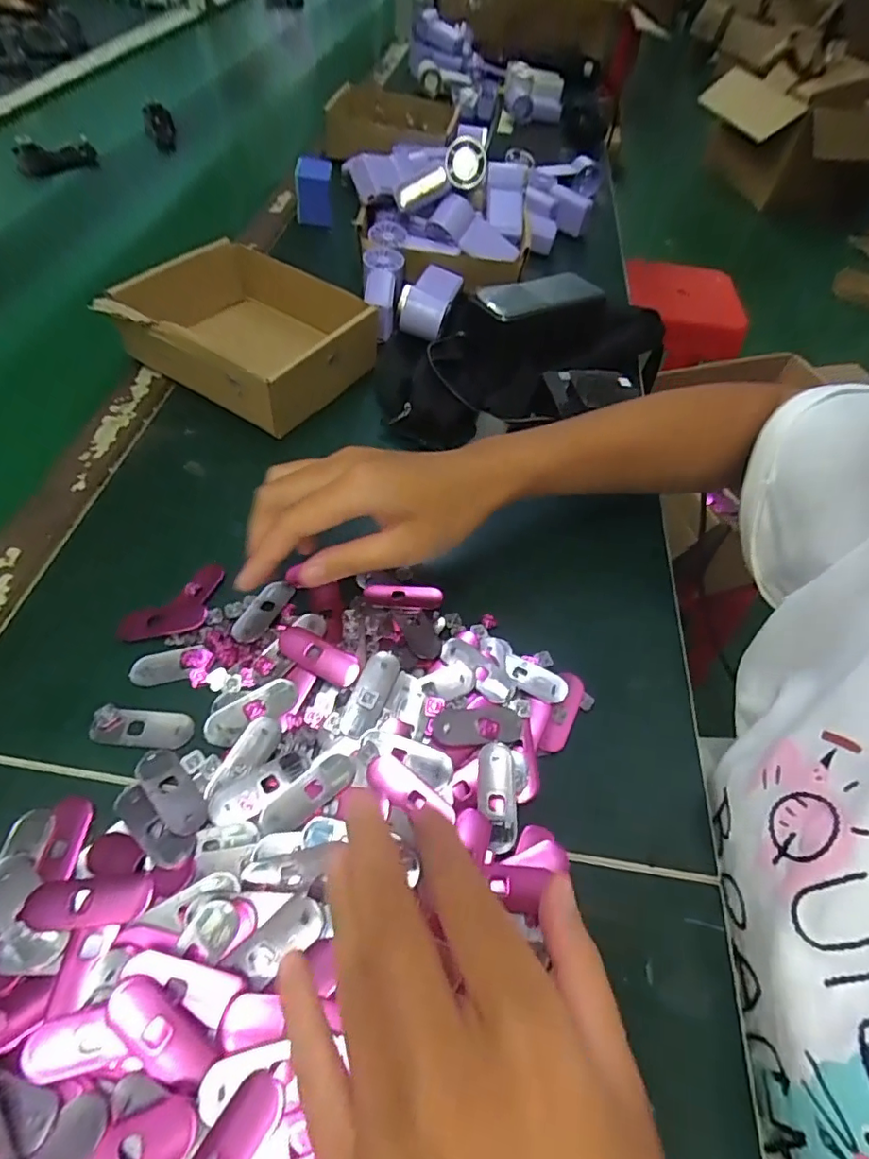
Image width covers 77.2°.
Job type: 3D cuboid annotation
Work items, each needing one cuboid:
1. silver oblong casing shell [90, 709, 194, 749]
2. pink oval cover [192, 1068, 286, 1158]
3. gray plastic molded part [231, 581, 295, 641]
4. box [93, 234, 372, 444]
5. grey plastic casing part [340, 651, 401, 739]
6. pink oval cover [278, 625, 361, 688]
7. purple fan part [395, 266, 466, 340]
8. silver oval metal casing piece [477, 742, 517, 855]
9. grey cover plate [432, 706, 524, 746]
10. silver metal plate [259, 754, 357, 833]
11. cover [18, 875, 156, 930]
[{"bbox_3d":[-0.151,0.076,0.281,0.049,0.004,0.019,5,55,-1],"label":"silver oblong casing shell"},{"bbox_3d":[-0.072,0.198,0.185,0.018,0.010,0.051,32,58,17],"label":"pink oval cover"},{"bbox_3d":[-0.103,0.018,0.325,0.019,0.004,0.047,20,46,10],"label":"gray plastic molded part"},{"bbox_3d":[-0.152,-0.208,0.449,0.179,0.055,0.149,24,56,11],"label":"box"},{"bbox_3d":[-0.034,0.062,0.294,0.018,0.005,0.049,20,56,10],"label":"grey plastic casing part"},{"bbox_3d":[-0.065,0.042,0.306,0.050,0.006,0.019,23,56,12],"label":"pink oval cover"},{"bbox_3d":[-0.002,-0.264,0.504,0.045,0.034,0.083,15,54,5],"label":"purple fan part"},{"bbox_3d":[0.031,0.107,0.269,0.019,0.005,0.049,2,55,-3],"label":"silver oval metal casing piece"},{"bbox_3d":[0.024,0.076,0.286,0.049,0.008,0.020,-1,55,-5],"label":"grey cover plate"},{"bbox_3d":[-0.061,0.102,0.263,0.048,0.004,0.019,-31,63,-23],"label":"silver metal plate"},{"bbox_3d":[-0.147,0.136,0.231,0.051,0.004,0.018,-2,55,-6],"label":"cover"}]

